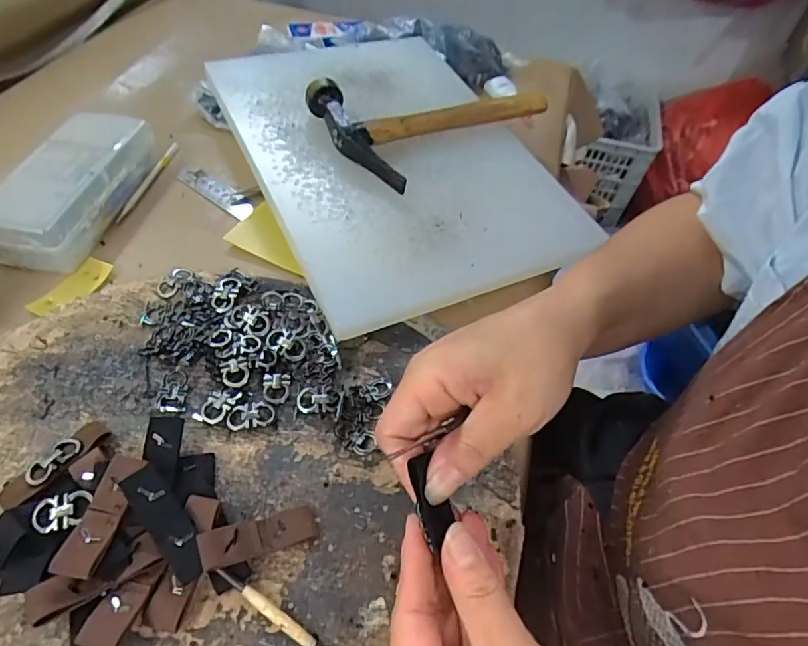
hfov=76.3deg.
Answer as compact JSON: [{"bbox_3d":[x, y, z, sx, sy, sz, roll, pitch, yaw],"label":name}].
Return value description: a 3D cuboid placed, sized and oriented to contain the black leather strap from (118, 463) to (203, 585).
[{"bbox_3d":[-0.124,0.103,0.269,0.019,0.005,0.065,-34,72,-26],"label":"black leather strap"}]

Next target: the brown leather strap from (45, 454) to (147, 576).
[{"bbox_3d":[-0.157,0.099,0.267,0.021,0.009,0.061,9,51,2],"label":"brown leather strap"}]

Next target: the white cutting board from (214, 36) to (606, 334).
[{"bbox_3d":[-0.005,-0.178,0.493,0.275,0.027,0.381,-19,55,-19],"label":"white cutting board"}]

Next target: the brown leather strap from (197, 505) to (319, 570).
[{"bbox_3d":[-0.078,0.114,0.278,0.061,0.007,0.020,-2,48,-35],"label":"brown leather strap"}]

